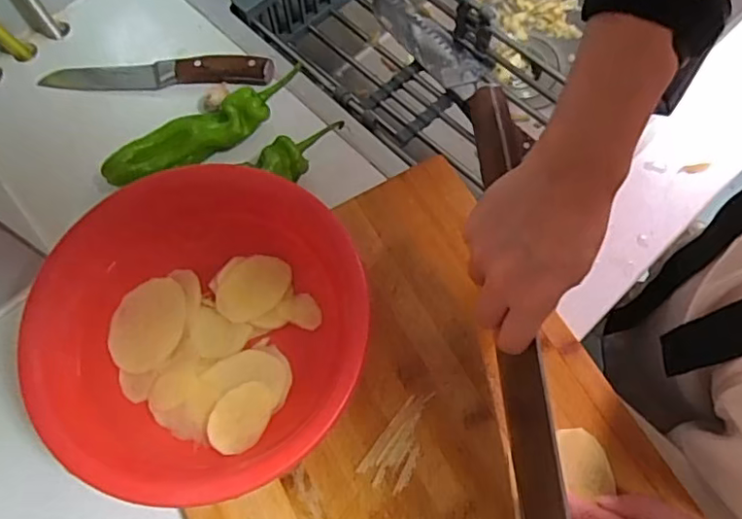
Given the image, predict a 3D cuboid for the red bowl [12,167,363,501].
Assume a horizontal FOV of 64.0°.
[{"bbox_3d":[-0.117,0.051,0.428,0.224,0.072,0.222,-1,66,2],"label":"red bowl"}]

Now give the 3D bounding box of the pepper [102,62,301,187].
[{"bbox_3d":[-0.145,-0.114,0.529,0.186,0.037,0.040,-27,68,-9],"label":"pepper"}]

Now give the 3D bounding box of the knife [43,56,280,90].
[{"bbox_3d":[-0.207,-0.180,0.569,0.223,0.021,0.028,1,66,3],"label":"knife"}]

